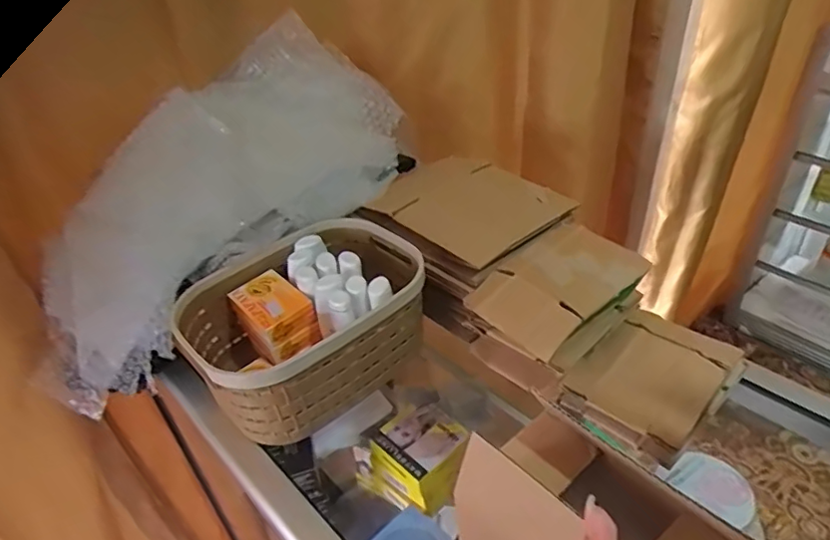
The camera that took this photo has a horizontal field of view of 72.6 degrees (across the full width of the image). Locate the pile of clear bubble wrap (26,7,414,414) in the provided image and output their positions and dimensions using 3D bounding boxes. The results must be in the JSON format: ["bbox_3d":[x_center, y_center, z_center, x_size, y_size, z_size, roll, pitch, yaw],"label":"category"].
[{"bbox_3d":[-0.208,-0.082,0.596,0.198,0.164,0.477,19,62,31],"label":"pile of clear bubble wrap"}]

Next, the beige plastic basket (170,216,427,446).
[{"bbox_3d":[-0.090,0.045,0.524,0.217,0.093,0.149,-29,42,-28],"label":"beige plastic basket"}]

